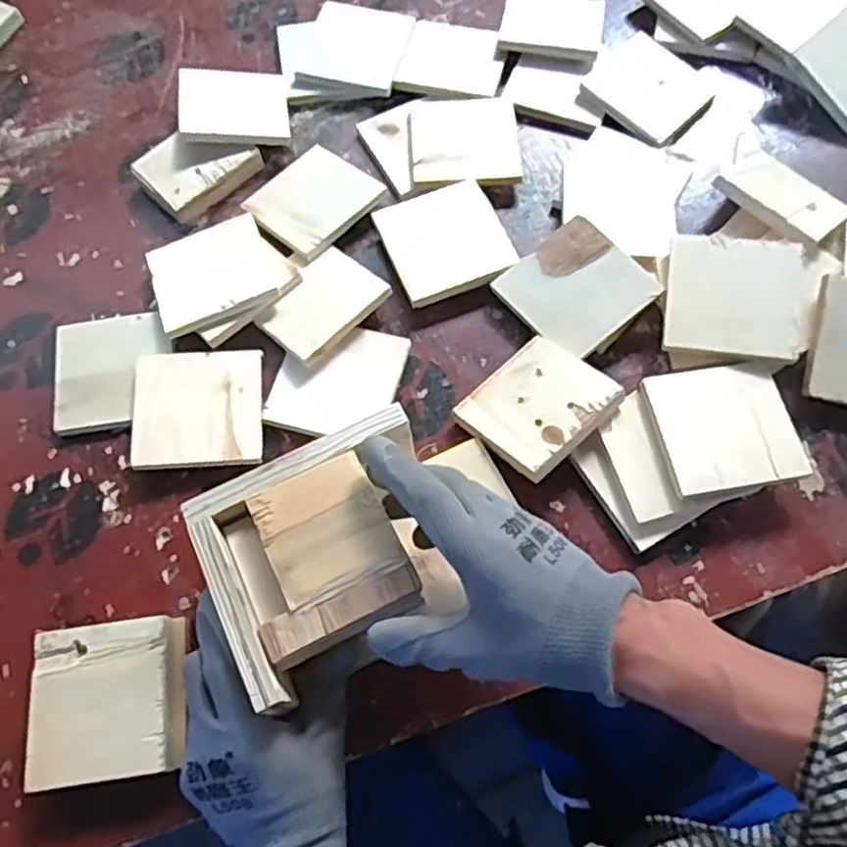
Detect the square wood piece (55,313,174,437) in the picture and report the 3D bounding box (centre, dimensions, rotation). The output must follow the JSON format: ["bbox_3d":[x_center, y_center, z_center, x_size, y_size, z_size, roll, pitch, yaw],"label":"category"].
[{"bbox_3d":[-0.235,-0.040,0.556,0.087,0.012,0.091,-10,69,-1],"label":"square wood piece"}]

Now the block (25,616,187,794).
[{"bbox_3d":[-0.194,0.174,0.460,0.090,0.033,0.090,-8,69,-1],"label":"block"}]

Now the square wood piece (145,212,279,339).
[{"bbox_3d":[-0.166,-0.119,0.574,0.089,0.009,0.097,-20,59,-9],"label":"square wood piece"}]

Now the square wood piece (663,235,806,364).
[{"bbox_3d":[0.225,-0.091,0.529,0.091,0.007,0.089,7,78,12],"label":"square wood piece"}]

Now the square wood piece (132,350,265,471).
[{"bbox_3d":[-0.164,-0.011,0.535,0.089,0.004,0.088,-1,69,-11],"label":"square wood piece"}]

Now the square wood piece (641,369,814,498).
[{"bbox_3d":[0.208,0.002,0.504,0.090,0.005,0.087,-10,67,-2],"label":"square wood piece"}]

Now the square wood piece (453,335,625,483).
[{"bbox_3d":[0.081,-0.013,0.517,0.091,0.011,0.083,-42,56,-13],"label":"square wood piece"}]

